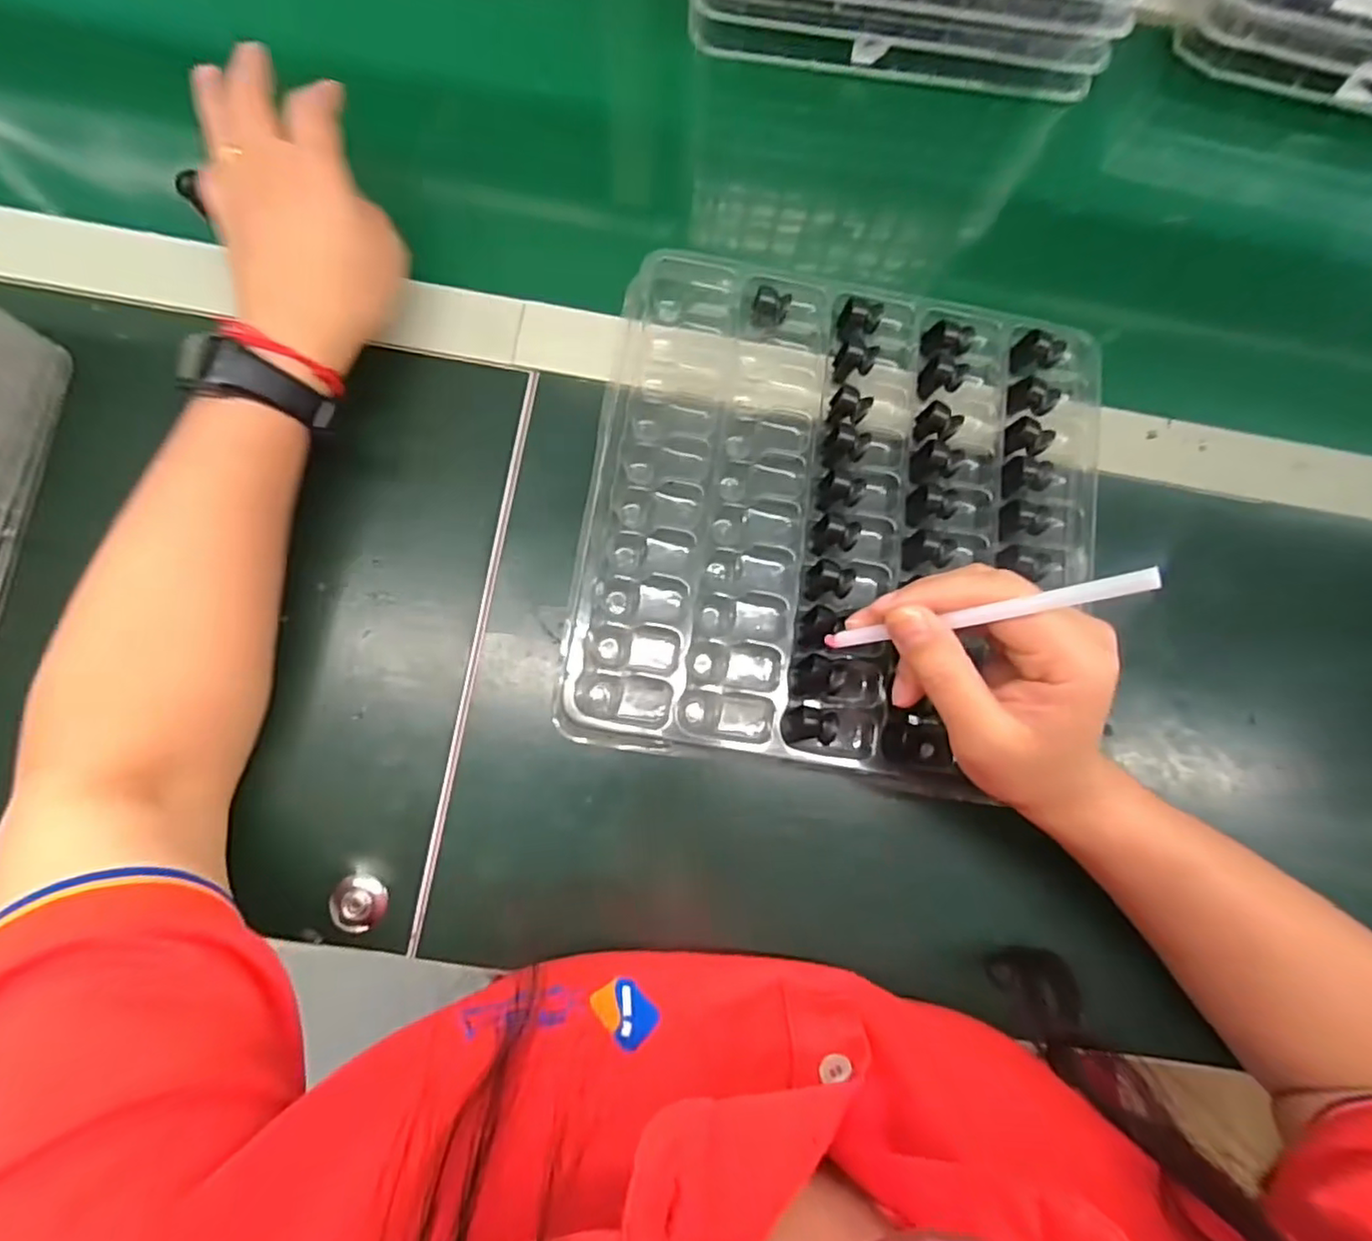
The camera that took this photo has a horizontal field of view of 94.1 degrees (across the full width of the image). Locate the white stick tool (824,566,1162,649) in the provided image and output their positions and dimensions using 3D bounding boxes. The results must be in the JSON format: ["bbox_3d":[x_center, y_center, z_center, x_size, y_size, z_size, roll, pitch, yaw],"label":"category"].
[{"bbox_3d":[0.101,-0.002,0.231,0.115,0.005,0.008,-14,81,41],"label":"white stick tool"}]

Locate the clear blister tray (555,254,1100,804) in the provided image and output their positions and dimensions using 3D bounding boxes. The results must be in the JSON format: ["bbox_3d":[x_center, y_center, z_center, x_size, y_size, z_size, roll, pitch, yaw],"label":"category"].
[{"bbox_3d":[0.082,-0.053,0.327,0.254,0.030,0.253,9,83,-1],"label":"clear blister tray"}]

